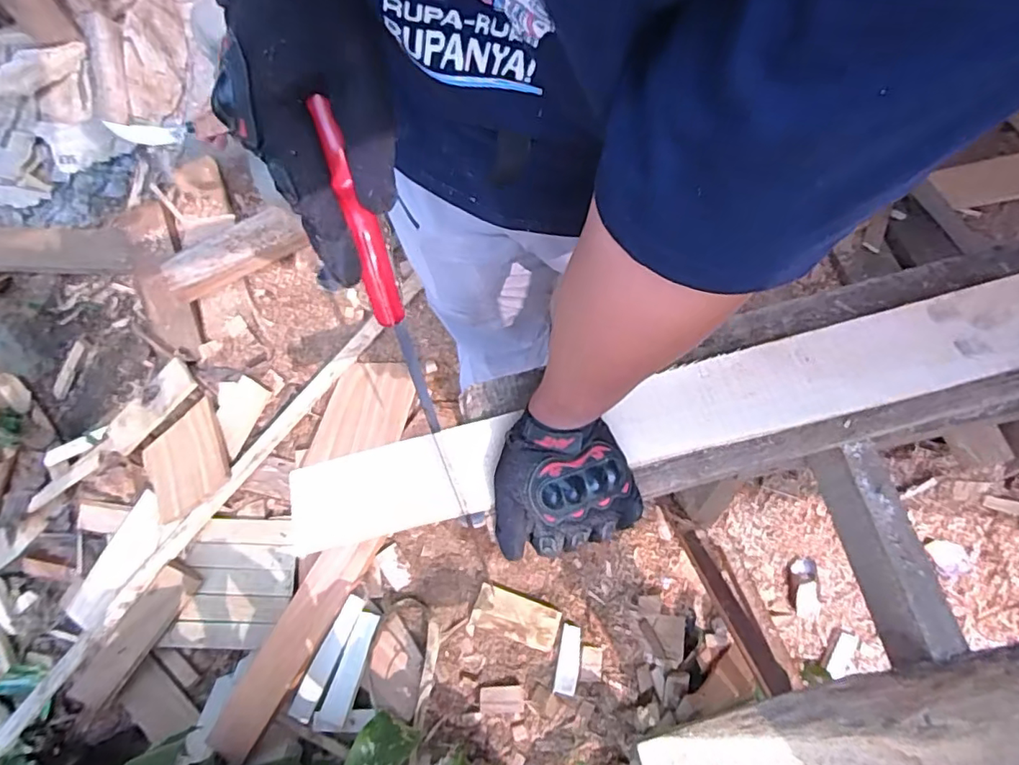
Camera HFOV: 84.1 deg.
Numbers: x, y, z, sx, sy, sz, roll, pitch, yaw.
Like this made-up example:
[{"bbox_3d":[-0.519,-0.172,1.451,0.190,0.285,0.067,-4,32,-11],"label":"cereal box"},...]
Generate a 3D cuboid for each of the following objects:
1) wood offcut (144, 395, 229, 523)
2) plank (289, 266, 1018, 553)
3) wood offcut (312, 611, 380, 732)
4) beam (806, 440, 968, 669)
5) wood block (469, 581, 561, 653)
[{"bbox_3d":[-0.758,0.180,1.316,0.212,0.024,0.268,-38,51,2],"label":"wood offcut"},{"bbox_3d":[0.293,-0.009,0.541,1.031,0.026,0.100,-15,65,1],"label":"plank"},{"bbox_3d":[-0.319,0.565,1.110,0.057,0.017,0.217,15,67,11],"label":"wood offcut"},{"bbox_3d":[0.354,0.158,0.540,0.045,0.071,0.194,-10,65,-1],"label":"beam"},{"bbox_3d":[0.009,0.464,1.107,0.168,0.025,0.098,13,90,15],"label":"wood block"}]

